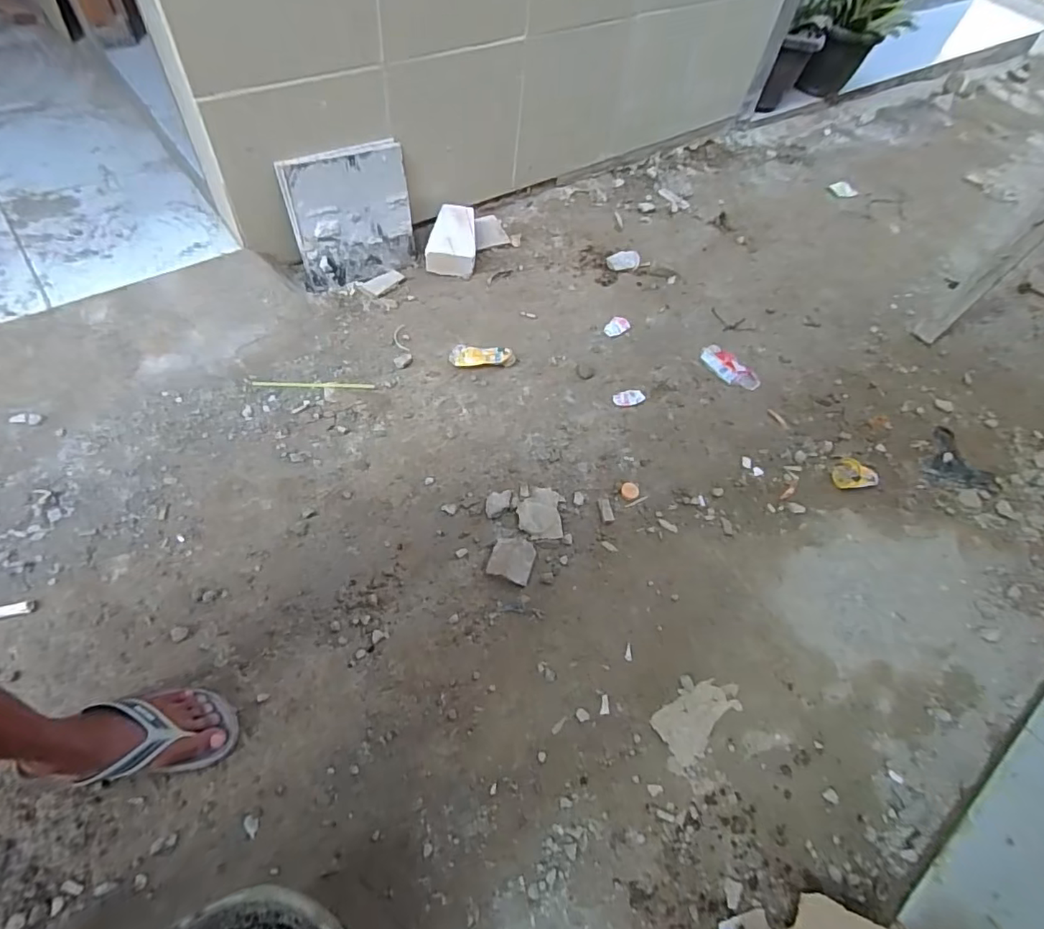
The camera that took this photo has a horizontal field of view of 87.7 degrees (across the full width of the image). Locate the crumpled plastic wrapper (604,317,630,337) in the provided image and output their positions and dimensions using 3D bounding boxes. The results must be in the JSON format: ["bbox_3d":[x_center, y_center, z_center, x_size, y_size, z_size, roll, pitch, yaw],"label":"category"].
[{"bbox_3d":[0.251,-0.365,1.439,0.050,0.010,0.080,39,60,22],"label":"crumpled plastic wrapper"}]

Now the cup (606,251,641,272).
[{"bbox_3d":[0.299,-0.593,1.581,0.099,0.019,0.072,-18,63,-18],"label":"cup"}]

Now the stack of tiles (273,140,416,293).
[{"bbox_3d":[-0.407,-0.597,1.322,0.294,0.299,0.022,-23,48,-23],"label":"stack of tiles"}]

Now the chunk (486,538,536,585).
[{"bbox_3d":[-0.017,0.178,1.020,0.077,0.034,0.088,20,58,4],"label":"chunk"}]

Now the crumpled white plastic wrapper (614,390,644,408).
[{"bbox_3d":[0.257,-0.158,1.304,0.078,0.018,0.042,-18,57,-18],"label":"crumpled white plastic wrapper"}]

